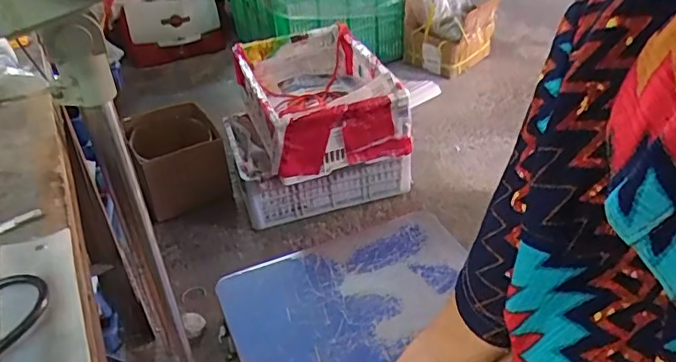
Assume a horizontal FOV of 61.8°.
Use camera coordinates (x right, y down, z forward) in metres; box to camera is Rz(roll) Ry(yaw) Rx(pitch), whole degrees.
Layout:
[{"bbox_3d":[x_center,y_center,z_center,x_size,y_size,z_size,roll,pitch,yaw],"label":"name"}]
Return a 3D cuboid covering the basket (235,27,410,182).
[{"bbox_3d":[-0.060,-0.216,1.421,0.317,0.203,0.450,-15,39,-15],"label":"basket"}]

